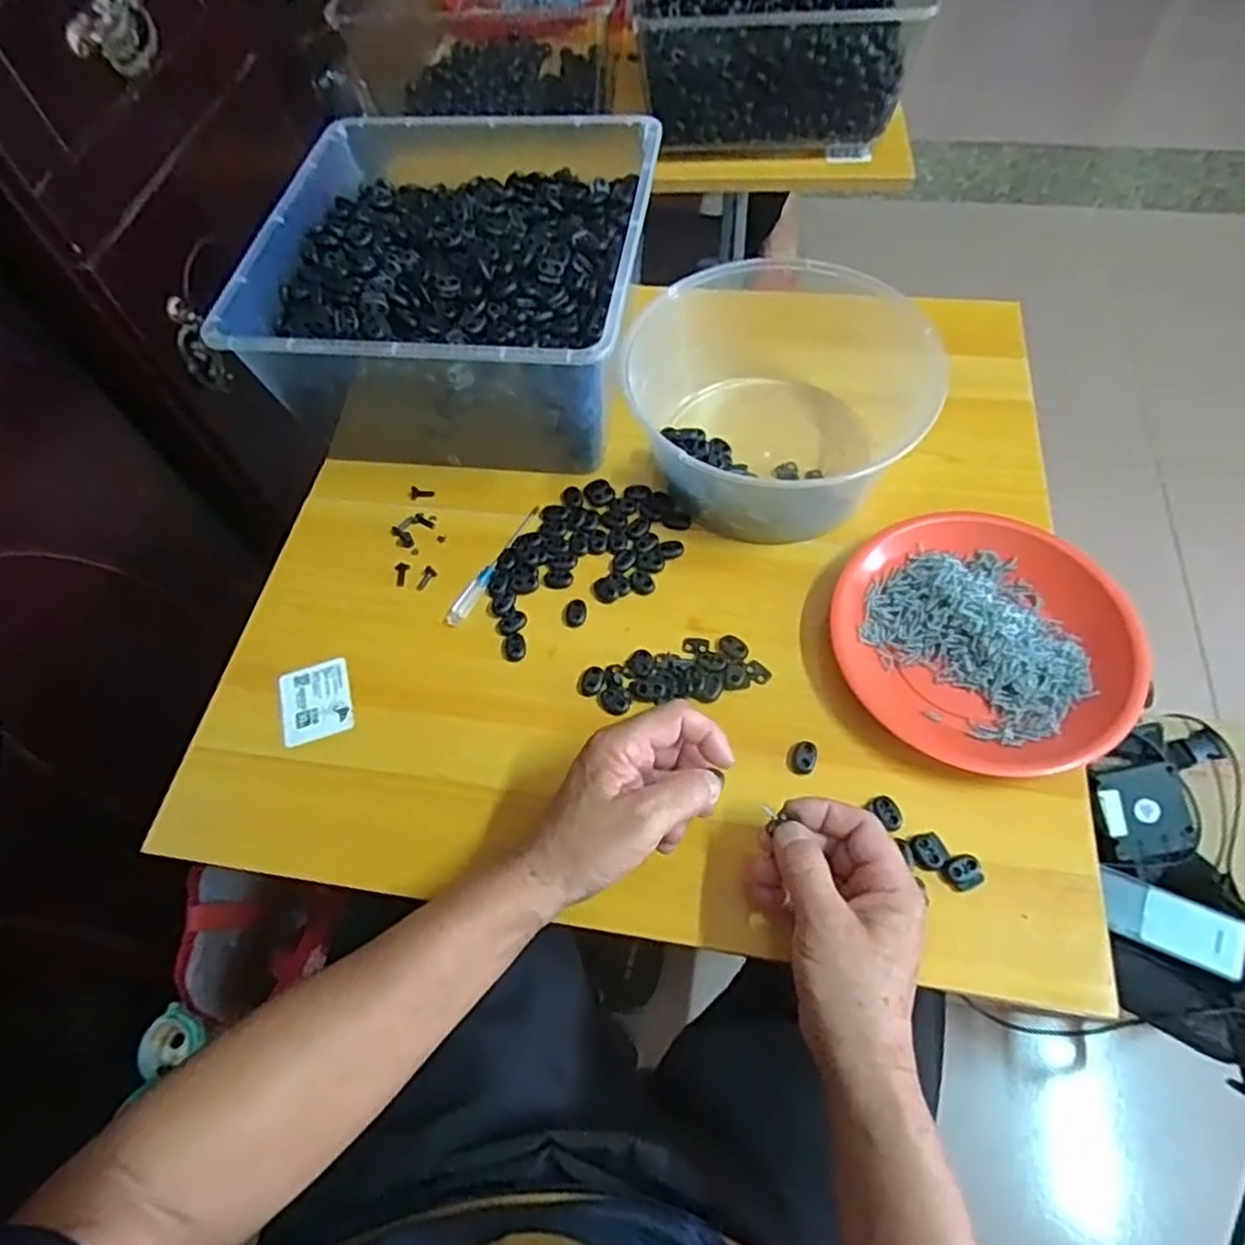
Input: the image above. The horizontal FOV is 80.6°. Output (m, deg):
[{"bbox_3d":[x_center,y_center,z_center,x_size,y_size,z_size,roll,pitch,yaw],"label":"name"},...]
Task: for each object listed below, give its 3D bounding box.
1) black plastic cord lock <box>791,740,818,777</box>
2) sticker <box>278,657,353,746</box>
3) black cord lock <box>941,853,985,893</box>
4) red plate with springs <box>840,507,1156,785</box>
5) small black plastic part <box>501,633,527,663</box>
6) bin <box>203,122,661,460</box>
[{"bbox_3d":[0.118,0.089,0.477,0.016,0.009,0.022,18,63,13],"label":"black plastic cord lock"},{"bbox_3d":[-0.218,0.056,0.523,0.047,0.004,0.060,-15,59,-10],"label":"sticker"},{"bbox_3d":[0.202,0.148,0.436,0.024,0.007,0.019,-22,61,-8],"label":"black cord lock"},{"bbox_3d":[0.240,0.010,0.496,0.172,0.034,0.189,-2,60,3],"label":"red plate with springs"},{"bbox_3d":[-0.079,0.018,0.531,0.018,0.007,0.025,-22,61,-8],"label":"small black plastic part"},{"bbox_3d":[-0.132,-0.293,0.638,0.299,0.135,0.321,6,61,7],"label":"bin"}]

